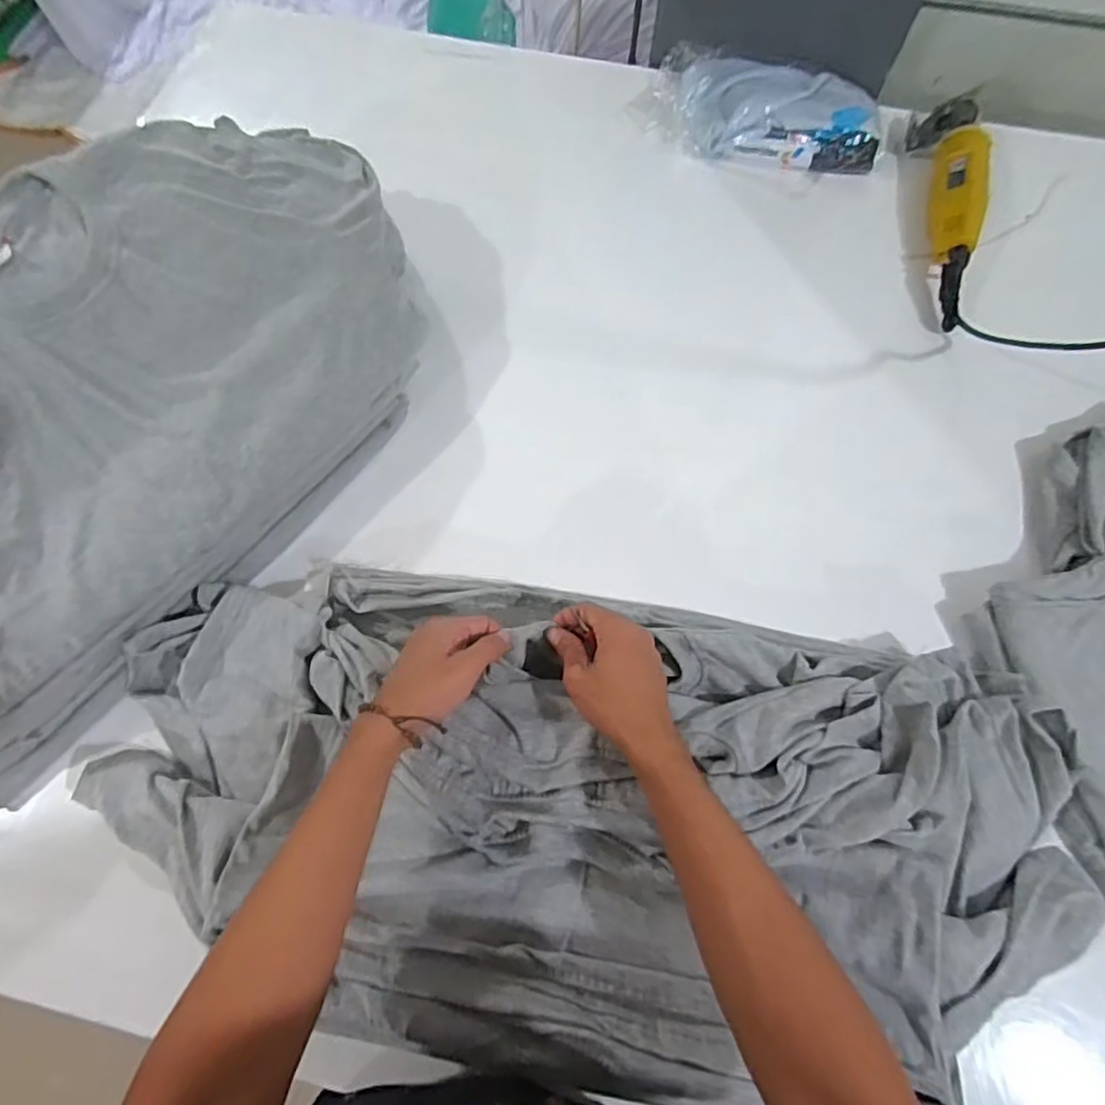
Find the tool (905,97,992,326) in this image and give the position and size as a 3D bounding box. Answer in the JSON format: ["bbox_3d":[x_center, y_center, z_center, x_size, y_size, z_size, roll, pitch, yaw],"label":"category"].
[{"bbox_3d":[0.506,-0.433,0.794,0.065,0.063,0.339,4,70,1],"label":"tool"}]

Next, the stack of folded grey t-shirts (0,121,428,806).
[{"bbox_3d":[-0.422,-0.102,0.565,0.306,0.186,0.774,39,74,13],"label":"stack of folded grey t-shirts"}]

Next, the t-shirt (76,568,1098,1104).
[{"bbox_3d":[0.020,0.212,0.535,0.797,0.072,0.360,6,70,2],"label":"t-shirt"}]

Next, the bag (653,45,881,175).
[{"bbox_3d":[0.286,-0.594,0.850,0.300,0.066,0.164,10,70,3],"label":"bag"}]

